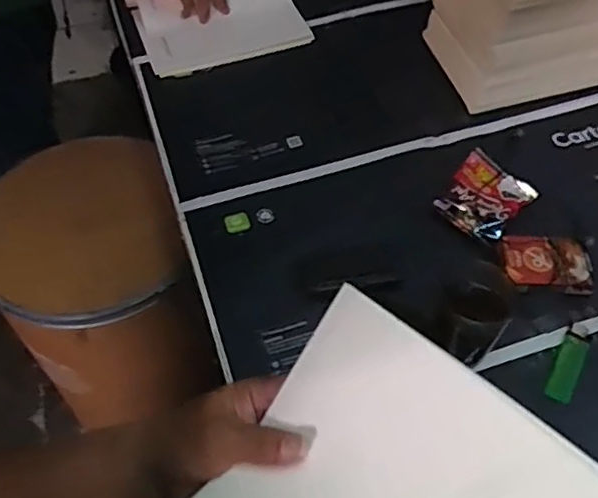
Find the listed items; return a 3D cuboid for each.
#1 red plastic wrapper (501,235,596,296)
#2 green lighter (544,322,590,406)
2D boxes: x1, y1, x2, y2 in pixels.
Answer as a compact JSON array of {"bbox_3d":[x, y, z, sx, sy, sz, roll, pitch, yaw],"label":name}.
[{"bbox_3d":[0.256,0.016,0.655,0.086,0.017,0.060,4,54,4],"label":"red plastic wrapper"},{"bbox_3d":[0.257,0.106,0.599,0.024,0.012,0.082,24,58,18],"label":"green lighter"}]

